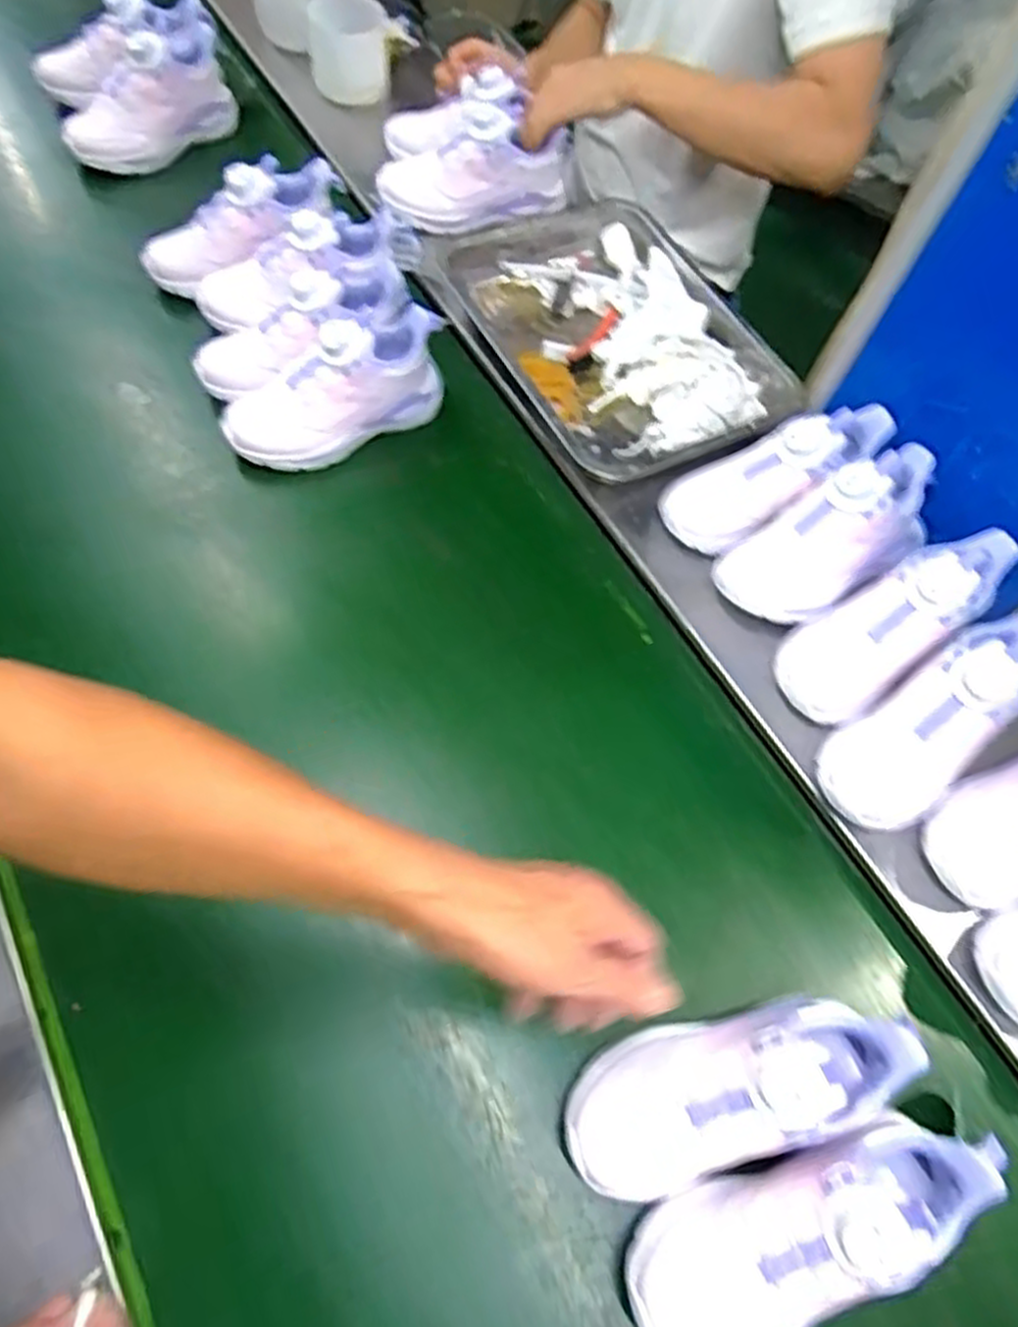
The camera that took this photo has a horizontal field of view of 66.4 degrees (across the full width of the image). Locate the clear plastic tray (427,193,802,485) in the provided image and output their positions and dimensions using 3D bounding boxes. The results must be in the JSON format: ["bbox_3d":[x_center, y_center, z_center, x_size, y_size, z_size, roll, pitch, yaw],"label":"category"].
[{"bbox_3d":[0.107,-0.349,0.822,0.261,0.071,0.388,-26,67,-16],"label":"clear plastic tray"}]

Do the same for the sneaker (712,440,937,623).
[{"bbox_3d":[0.280,-0.107,0.669,0.209,0.089,0.085,-31,67,0],"label":"sneaker"}]

